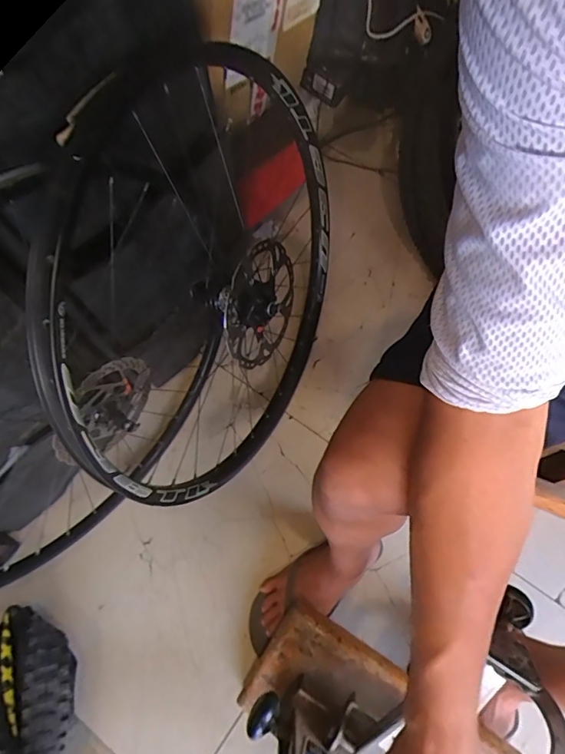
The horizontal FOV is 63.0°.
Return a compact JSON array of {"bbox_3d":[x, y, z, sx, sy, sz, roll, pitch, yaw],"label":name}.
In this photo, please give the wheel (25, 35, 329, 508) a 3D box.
[{"bbox_3d":[-0.076,-0.108,0.651,0.128,0.587,0.573,16,41,26],"label":"wheel"}]

